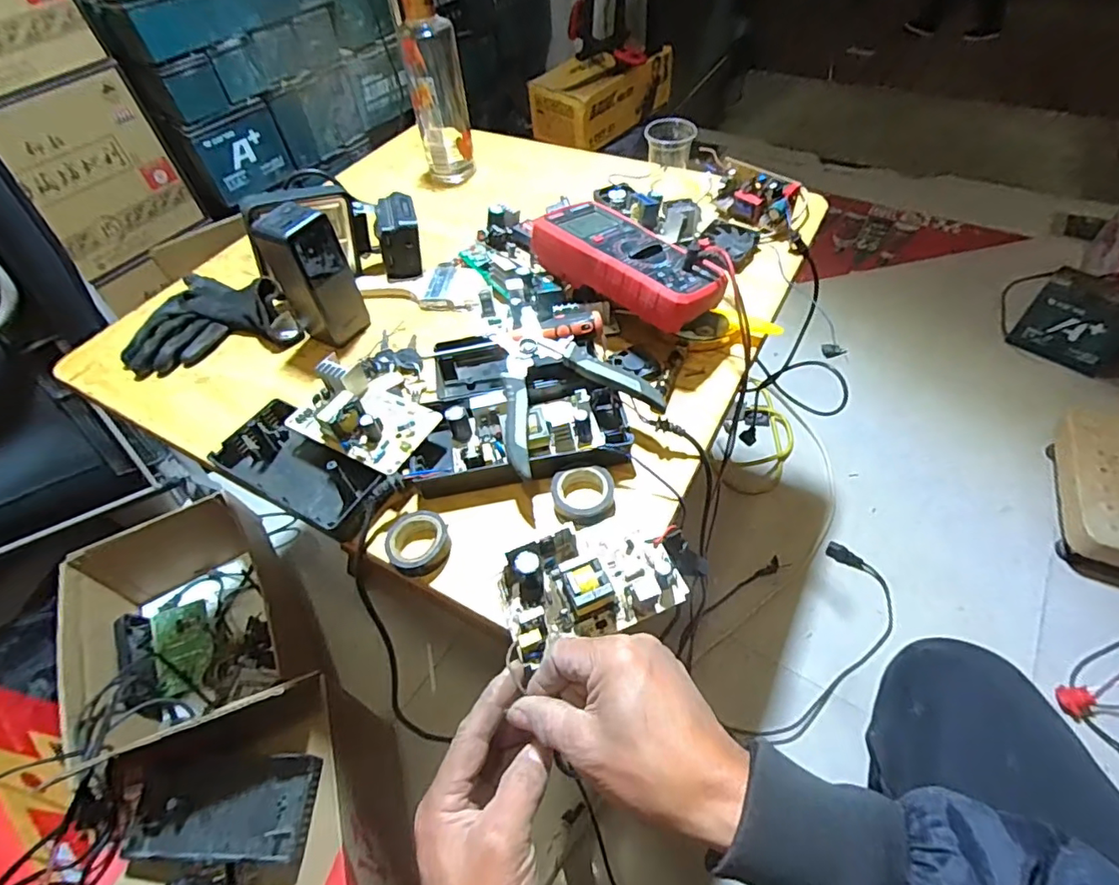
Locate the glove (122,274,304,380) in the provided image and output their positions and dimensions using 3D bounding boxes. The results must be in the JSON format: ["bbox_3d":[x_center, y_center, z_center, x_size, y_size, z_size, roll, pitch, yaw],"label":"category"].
[{"bbox_3d":[-0.375,-0.123,0.573,0.168,0.047,0.134,19,56,18],"label":"glove"}]

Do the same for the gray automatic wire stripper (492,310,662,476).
[{"bbox_3d":[-0.011,-0.049,0.470,0.130,0.033,0.153,-28,55,-17],"label":"gray automatic wire stripper"}]

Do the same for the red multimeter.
[{"bbox_3d":[0.066,-0.173,0.525,0.181,0.051,0.091,35,62,28],"label":"red multimeter"}]

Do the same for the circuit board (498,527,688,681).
[{"bbox_3d":[0.019,0.093,0.382,0.122,0.032,0.076,-21,53,-11],"label":"circuit board"}]

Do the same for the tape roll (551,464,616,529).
[{"bbox_3d":[0.019,0.043,0.434,0.050,0.019,0.044,-7,52,0],"label":"tape roll"}]

